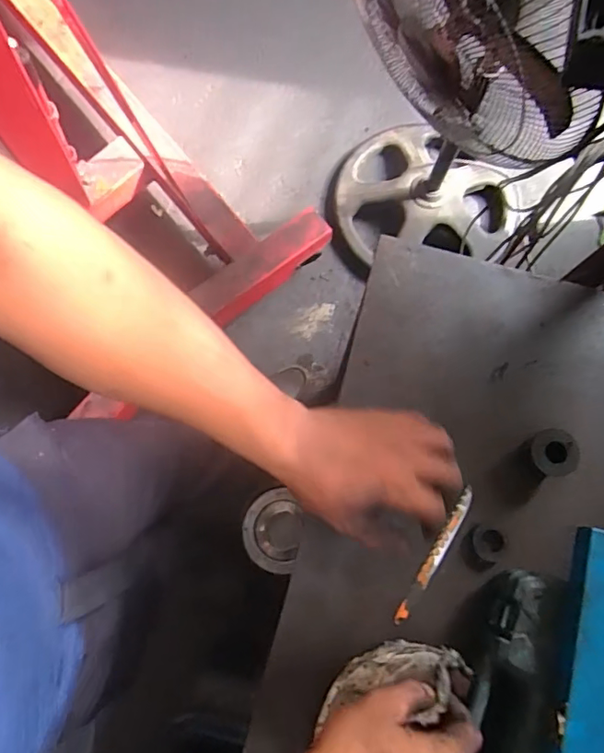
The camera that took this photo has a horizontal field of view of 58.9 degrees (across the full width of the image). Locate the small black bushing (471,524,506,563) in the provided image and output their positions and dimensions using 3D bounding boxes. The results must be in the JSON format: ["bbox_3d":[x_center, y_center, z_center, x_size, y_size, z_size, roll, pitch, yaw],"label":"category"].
[{"bbox_3d":[0.186,0.168,0.535,0.032,0.009,0.033,0,78,1],"label":"small black bushing"}]

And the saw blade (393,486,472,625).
[{"bbox_3d":[0.136,0.180,0.540,0.014,0.008,0.150,32,80,7],"label":"saw blade"}]

